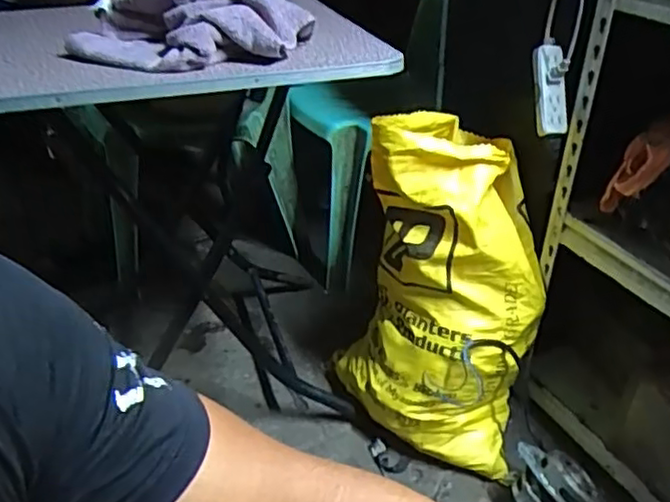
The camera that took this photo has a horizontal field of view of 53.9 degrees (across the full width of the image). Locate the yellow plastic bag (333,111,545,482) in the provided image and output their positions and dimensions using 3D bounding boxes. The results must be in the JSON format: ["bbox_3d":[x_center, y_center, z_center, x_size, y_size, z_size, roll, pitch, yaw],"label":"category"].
[{"bbox_3d":[0.183,0.055,1.141,0.330,0.503,0.281,11,32,14],"label":"yellow plastic bag"}]

